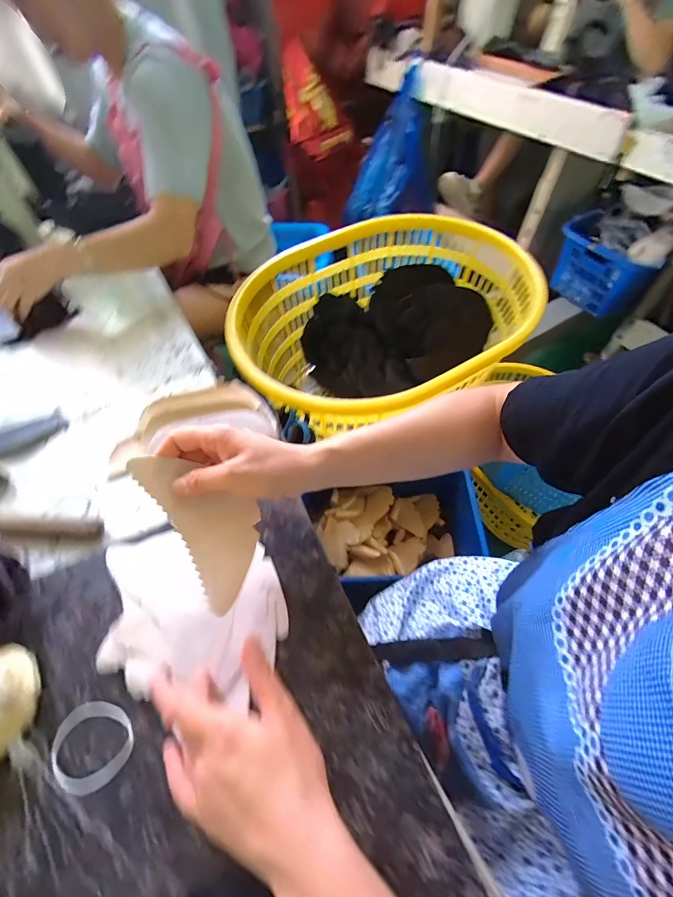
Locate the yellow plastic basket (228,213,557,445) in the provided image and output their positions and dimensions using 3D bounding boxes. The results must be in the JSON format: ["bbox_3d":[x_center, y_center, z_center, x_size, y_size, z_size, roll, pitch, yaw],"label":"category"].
[{"bbox_3d":[0.101,-0.220,0.803,0.604,0.300,0.470,-30,62,-15],"label":"yellow plastic basket"}]

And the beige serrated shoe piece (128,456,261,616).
[{"bbox_3d":[-0.114,0.060,0.316,0.073,0.014,0.142,-38,90,-20],"label":"beige serrated shoe piece"}]

